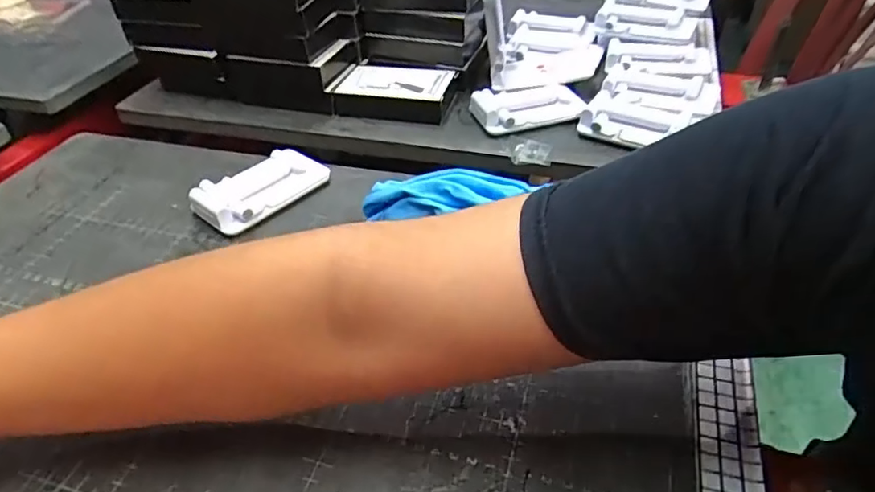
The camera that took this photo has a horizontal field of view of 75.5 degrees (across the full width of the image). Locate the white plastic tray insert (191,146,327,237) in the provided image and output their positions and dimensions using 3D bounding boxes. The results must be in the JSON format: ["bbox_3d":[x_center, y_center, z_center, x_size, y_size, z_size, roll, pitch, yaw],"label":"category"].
[{"bbox_3d":[-0.152,-0.051,0.492,0.061,0.022,0.110,30,52,34],"label":"white plastic tray insert"}]

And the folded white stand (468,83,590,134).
[{"bbox_3d":[0.089,-0.145,0.572,0.105,0.016,0.065,-12,41,-8],"label":"folded white stand"}]

